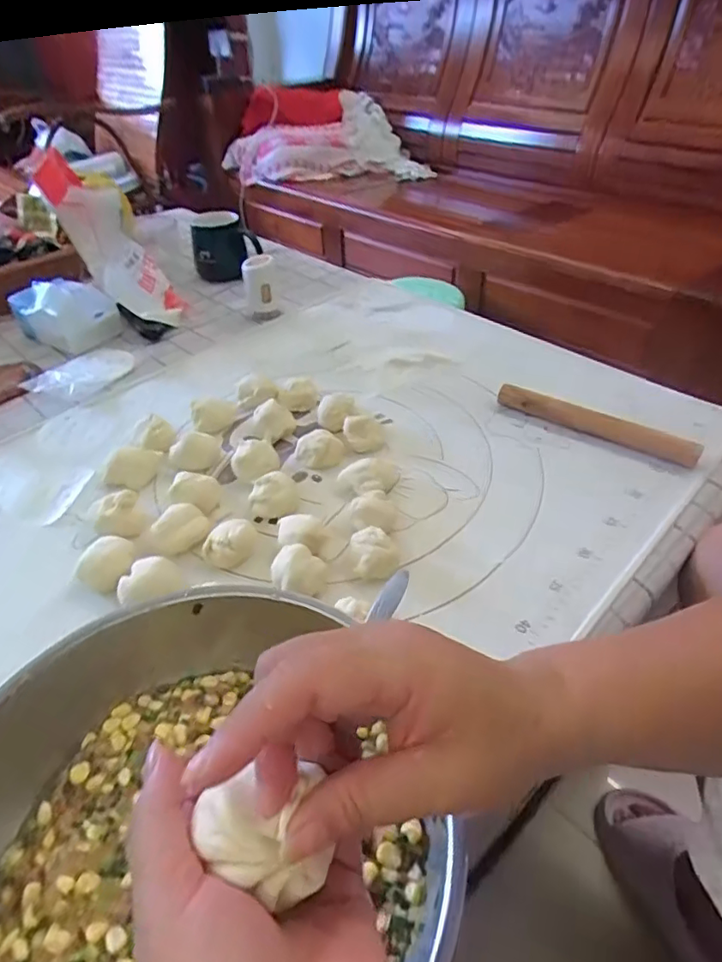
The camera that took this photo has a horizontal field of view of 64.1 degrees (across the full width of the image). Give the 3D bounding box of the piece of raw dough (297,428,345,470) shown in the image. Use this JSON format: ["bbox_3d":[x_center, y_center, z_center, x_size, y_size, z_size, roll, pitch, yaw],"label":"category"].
[{"bbox_3d":[-0.042,-0.031,0.592,0.043,0.031,0.036,17,45,22],"label":"piece of raw dough"}]

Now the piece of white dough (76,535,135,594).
[{"bbox_3d":[-0.211,0.073,0.480,0.043,0.030,0.044,-12,42,-11],"label":"piece of white dough"}]

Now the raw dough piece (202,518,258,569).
[{"bbox_3d":[-0.112,0.055,0.494,0.046,0.029,0.034,-11,41,-10],"label":"raw dough piece"}]

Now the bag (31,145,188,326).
[{"bbox_3d":[-0.325,-0.312,0.777,0.080,0.252,0.117,9,72,13],"label":"bag"}]

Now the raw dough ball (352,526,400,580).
[{"bbox_3d":[0.011,0.059,0.482,0.036,0.022,0.037,-2,41,1],"label":"raw dough ball"}]

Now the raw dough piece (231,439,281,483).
[{"bbox_3d":[-0.105,-0.019,0.573,0.046,0.034,0.045,12,43,16],"label":"raw dough piece"}]

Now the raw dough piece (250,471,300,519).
[{"bbox_3d":[-0.080,0.013,0.539,0.039,0.034,0.037,-2,41,1],"label":"raw dough piece"}]

